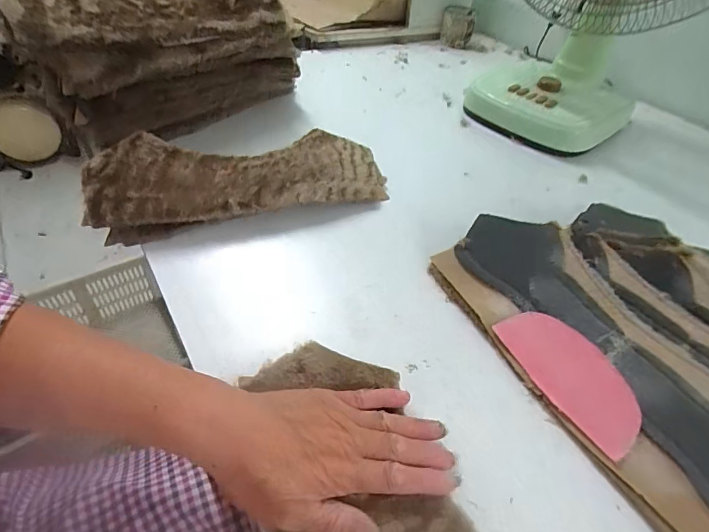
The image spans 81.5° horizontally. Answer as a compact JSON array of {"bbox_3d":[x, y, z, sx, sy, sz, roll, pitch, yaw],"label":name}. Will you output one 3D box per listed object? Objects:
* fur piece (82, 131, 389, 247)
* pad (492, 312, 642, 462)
[{"bbox_3d":[-0.135,-0.111,0.514,0.349,0.062,0.131,-12,48,-17],"label":"fur piece"},{"bbox_3d":[0.187,0.090,0.358,0.058,0.004,0.130,-37,53,0],"label":"pad"}]

